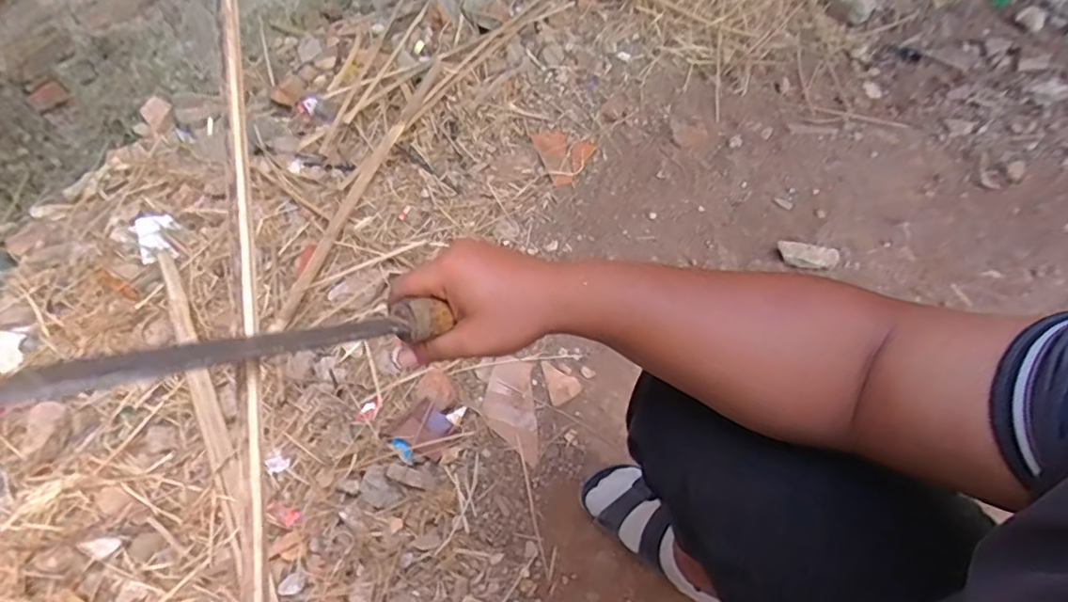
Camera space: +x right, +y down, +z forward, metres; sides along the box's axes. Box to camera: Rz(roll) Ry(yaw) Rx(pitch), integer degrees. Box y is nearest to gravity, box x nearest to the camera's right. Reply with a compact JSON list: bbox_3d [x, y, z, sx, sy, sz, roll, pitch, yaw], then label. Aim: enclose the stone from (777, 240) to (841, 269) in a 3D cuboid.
[{"bbox_3d":[0.480,-0.082,0.983,0.096,0.039,0.032,12,58,15],"label":"stone"}]

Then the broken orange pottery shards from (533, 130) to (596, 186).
[{"bbox_3d":[0.074,-0.316,1.214,0.116,0.009,0.157,-15,59,-8],"label":"broken orange pottery shards"}]

